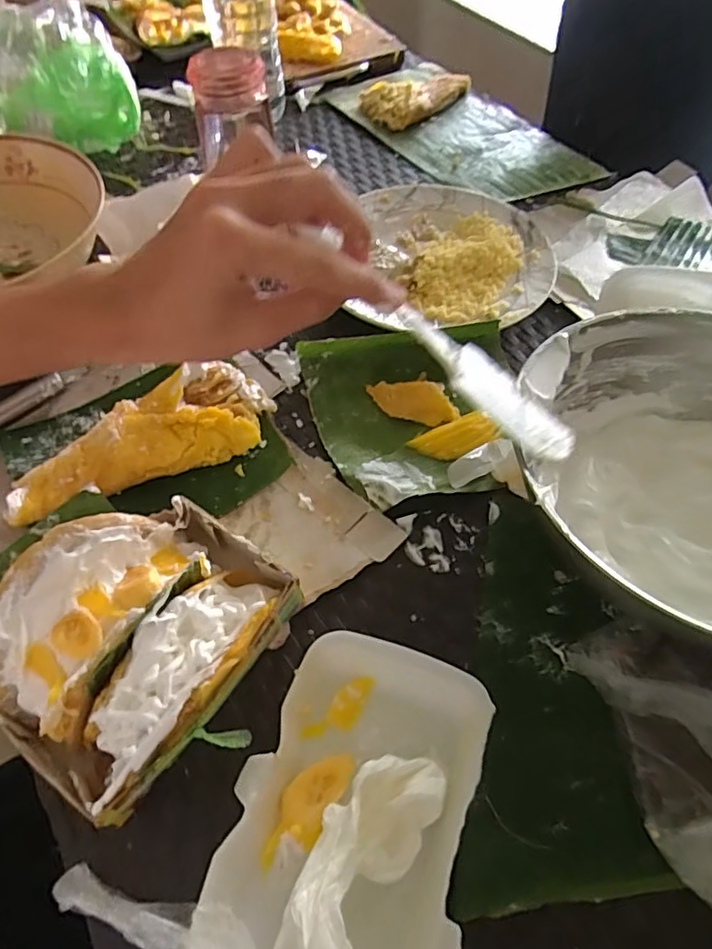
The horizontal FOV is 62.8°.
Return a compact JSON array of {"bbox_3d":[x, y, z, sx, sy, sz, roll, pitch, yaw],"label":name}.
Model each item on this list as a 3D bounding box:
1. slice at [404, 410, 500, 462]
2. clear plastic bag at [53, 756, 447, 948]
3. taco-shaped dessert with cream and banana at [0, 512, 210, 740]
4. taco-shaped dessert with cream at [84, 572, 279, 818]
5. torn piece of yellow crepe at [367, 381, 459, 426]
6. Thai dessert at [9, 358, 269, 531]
[{"bbox_3d":[0.075,-0.027,0.446,0.065,0.005,0.030,-23,69,2],"label":"slice"},{"bbox_3d":[-0.035,0.209,0.259,0.183,0.051,0.134,-11,57,-8],"label":"clear plastic bag"},{"bbox_3d":[-0.150,0.081,0.338,0.074,0.068,0.127,31,61,18],"label":"taco-shaped dessert with cream and banana"},{"bbox_3d":[-0.092,0.112,0.319,0.054,0.068,0.130,28,60,17],"label":"taco-shaped dessert with cream"},{"bbox_3d":[0.045,-0.059,0.462,0.072,0.006,0.033,14,85,15],"label":"torn piece of yellow crepe"},{"bbox_3d":[-0.158,-0.029,0.429,0.188,0.030,0.078,-22,59,-15],"label":"Thai dessert"}]

